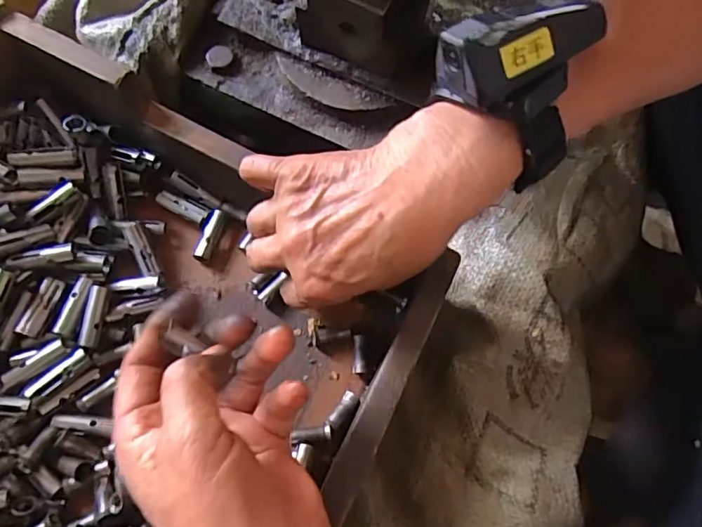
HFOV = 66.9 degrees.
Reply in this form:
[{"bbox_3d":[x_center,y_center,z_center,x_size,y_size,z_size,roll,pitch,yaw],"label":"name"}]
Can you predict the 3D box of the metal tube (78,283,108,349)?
[{"bbox_3d":[-0.157,0.032,0.323,0.012,0.013,0.038,5,70,0],"label":"metal tube"}]

